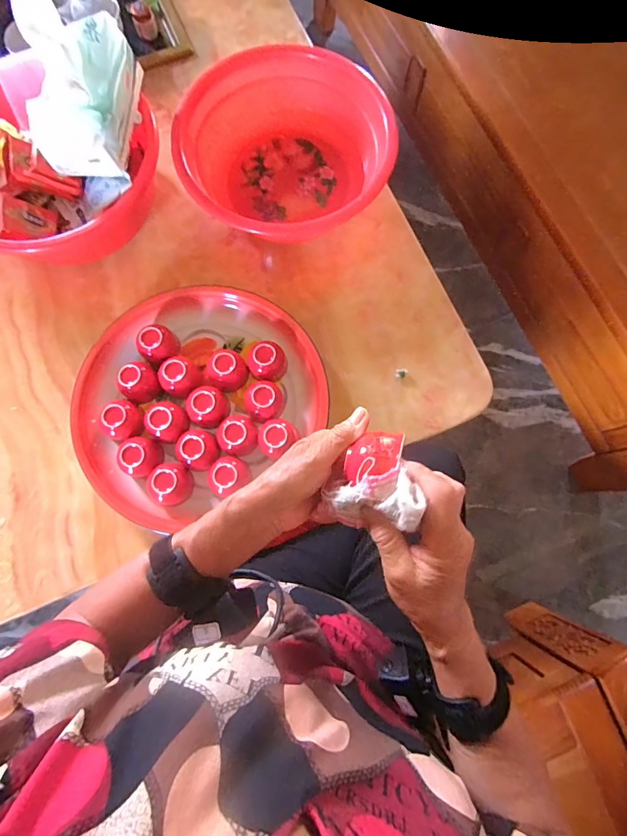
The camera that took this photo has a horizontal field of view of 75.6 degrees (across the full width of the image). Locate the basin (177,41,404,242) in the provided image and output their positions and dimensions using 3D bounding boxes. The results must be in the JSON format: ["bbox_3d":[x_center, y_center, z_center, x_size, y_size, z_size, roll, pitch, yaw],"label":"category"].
[{"bbox_3d":[-0.040,-0.376,0.597,0.292,0.105,0.267,0,78,-1],"label":"basin"}]

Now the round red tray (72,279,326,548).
[{"bbox_3d":[-0.151,-0.025,0.548,0.315,0.048,0.329,0,78,-1],"label":"round red tray"}]

